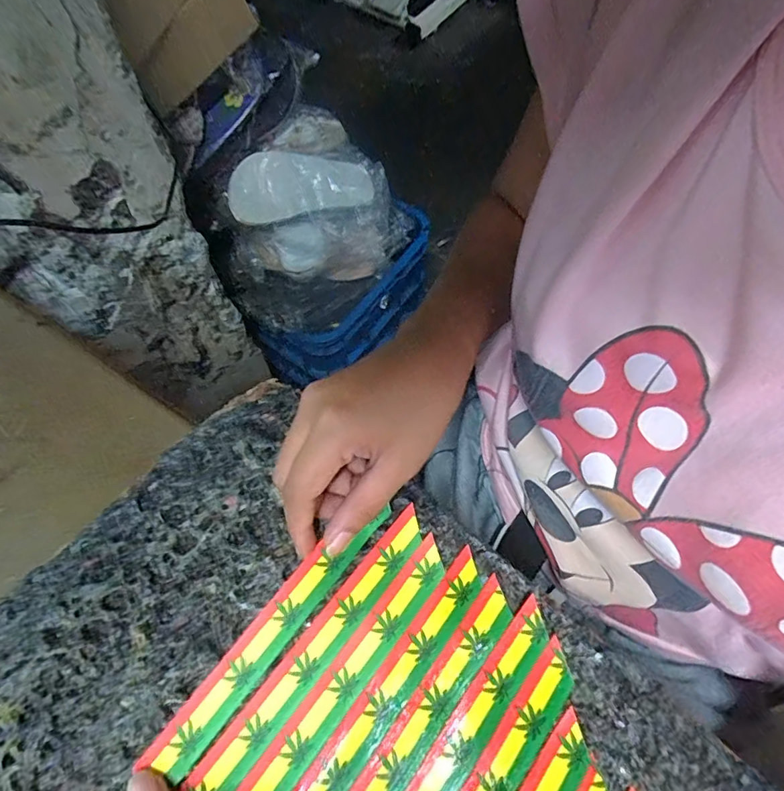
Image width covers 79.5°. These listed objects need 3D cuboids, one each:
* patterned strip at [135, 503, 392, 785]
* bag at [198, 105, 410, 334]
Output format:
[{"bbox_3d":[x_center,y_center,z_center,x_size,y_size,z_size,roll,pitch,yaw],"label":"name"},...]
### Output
[{"bbox_3d":[-0.058,0.114,0.237,0.020,0.006,0.150,42,69,1],"label":"patterned strip"},{"bbox_3d":[-0.137,-0.274,0.748,0.299,0.220,0.194,-38,71,-18],"label":"bag"}]

